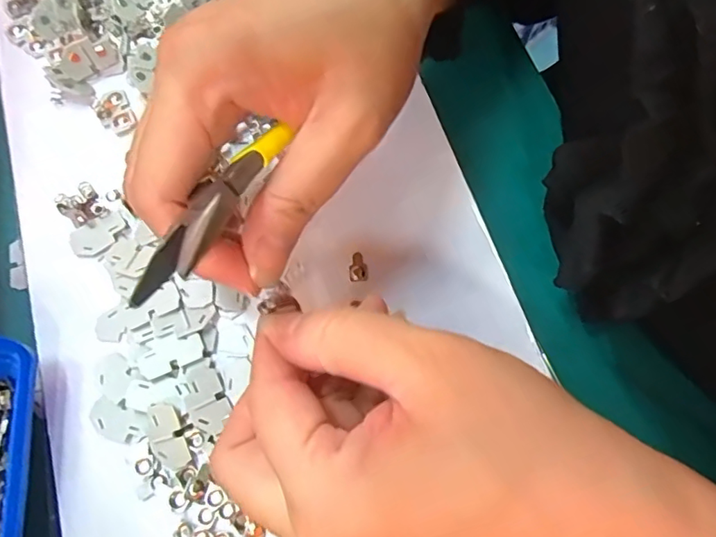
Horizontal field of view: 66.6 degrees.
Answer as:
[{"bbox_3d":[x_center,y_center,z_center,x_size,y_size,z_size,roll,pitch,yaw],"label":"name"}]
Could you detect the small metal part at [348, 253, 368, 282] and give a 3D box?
[{"bbox_3d":[0.000,-0.001,0.245,0.008,0.004,0.013,-6,71,-1],"label":"small metal part"}]

